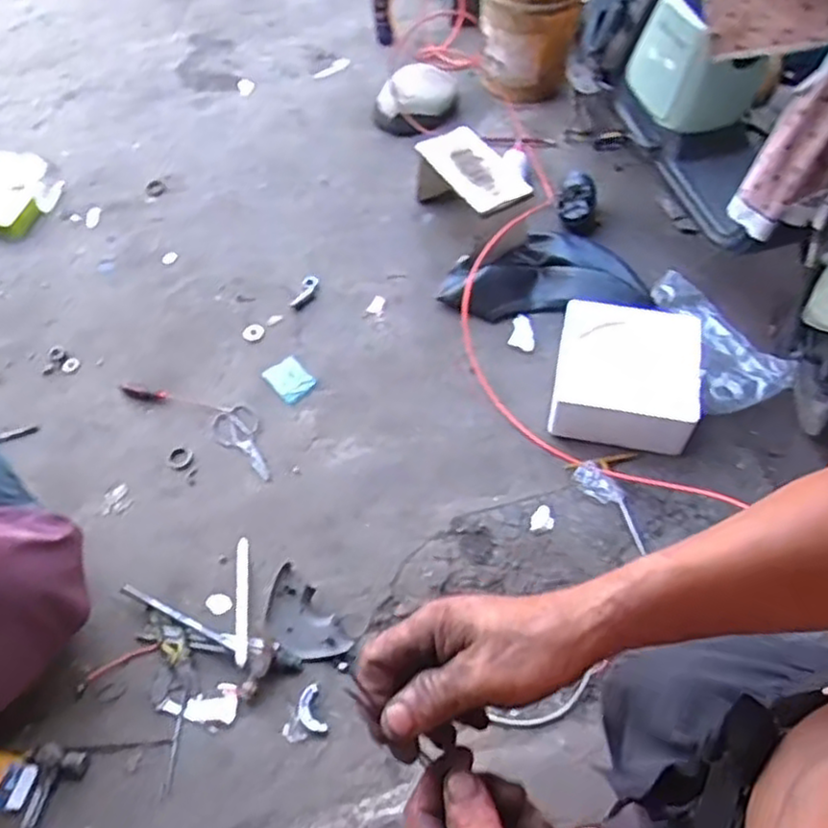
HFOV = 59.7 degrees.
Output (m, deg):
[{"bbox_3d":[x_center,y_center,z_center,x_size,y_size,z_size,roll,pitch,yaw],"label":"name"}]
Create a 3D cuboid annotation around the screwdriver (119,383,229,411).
[{"bbox_3d":[-0.581,-0.035,1.742,0.283,0.024,0.031,12,58,9],"label":"screwdriver"}]

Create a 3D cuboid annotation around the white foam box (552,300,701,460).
[{"bbox_3d":[0.484,-0.090,1.628,0.310,0.151,0.302,8,58,7],"label":"white foam box"}]

